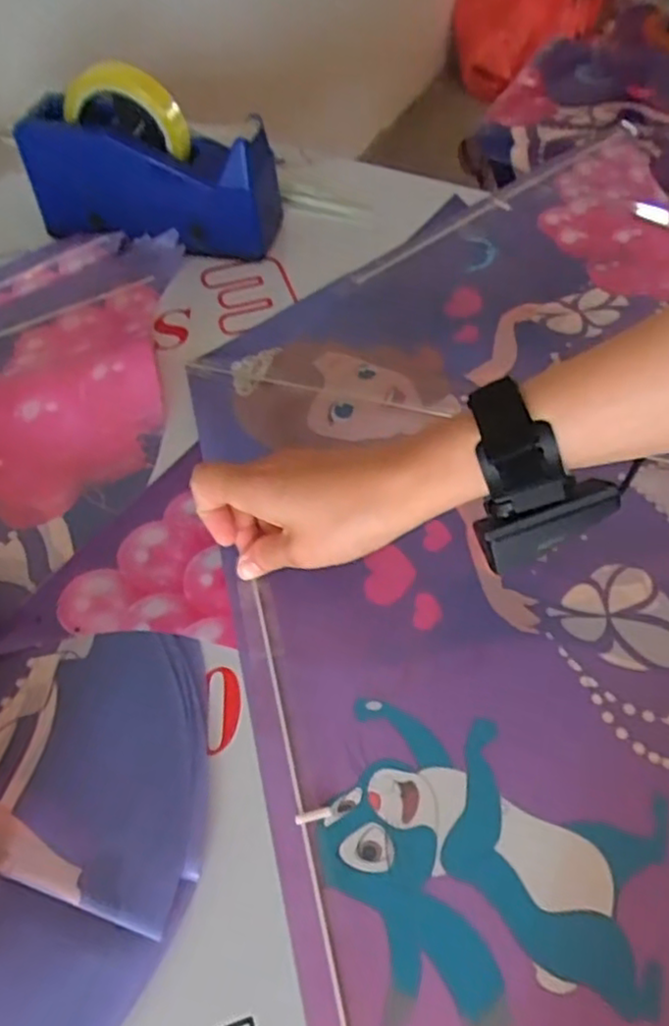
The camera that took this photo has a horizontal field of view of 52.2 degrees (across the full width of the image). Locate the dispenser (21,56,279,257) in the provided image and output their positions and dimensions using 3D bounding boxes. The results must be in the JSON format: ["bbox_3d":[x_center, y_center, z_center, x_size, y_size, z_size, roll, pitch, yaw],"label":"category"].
[{"bbox_3d":[-0.156,-0.292,0.569,0.210,0.122,0.069,9,56,8],"label":"dispenser"}]

